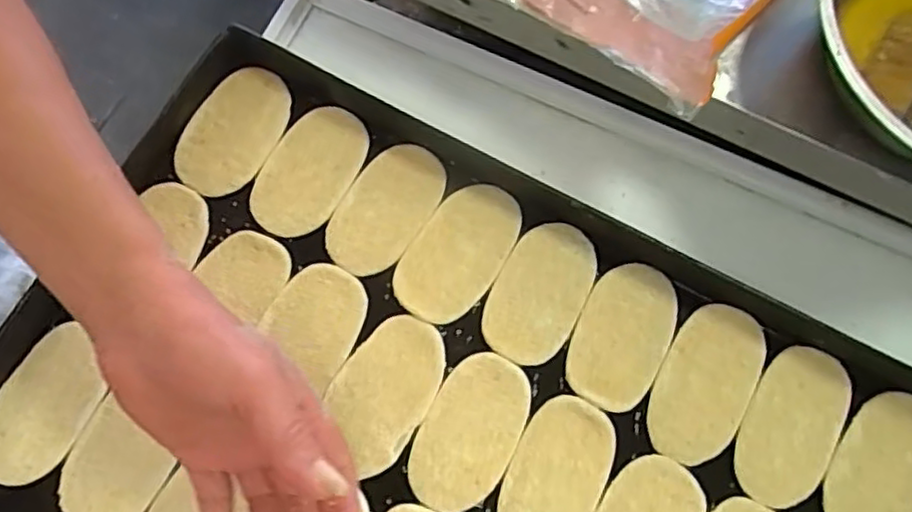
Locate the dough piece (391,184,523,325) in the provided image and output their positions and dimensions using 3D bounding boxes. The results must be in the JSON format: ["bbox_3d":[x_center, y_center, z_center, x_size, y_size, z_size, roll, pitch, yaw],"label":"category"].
[{"bbox_3d":[0.002,-0.003,0.476,0.060,0.008,0.106,32,76,8],"label":"dough piece"}]

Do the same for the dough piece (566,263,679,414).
[{"bbox_3d":[0.114,0.053,0.464,0.061,0.005,0.102,25,76,6],"label":"dough piece"}]

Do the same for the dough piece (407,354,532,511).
[{"bbox_3d":[0.010,0.115,0.446,0.060,0.004,0.102,27,76,6],"label":"dough piece"}]

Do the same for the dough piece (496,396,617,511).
[{"bbox_3d":[0.065,0.143,0.439,0.059,0.004,0.102,24,75,5],"label":"dough piece"}]

